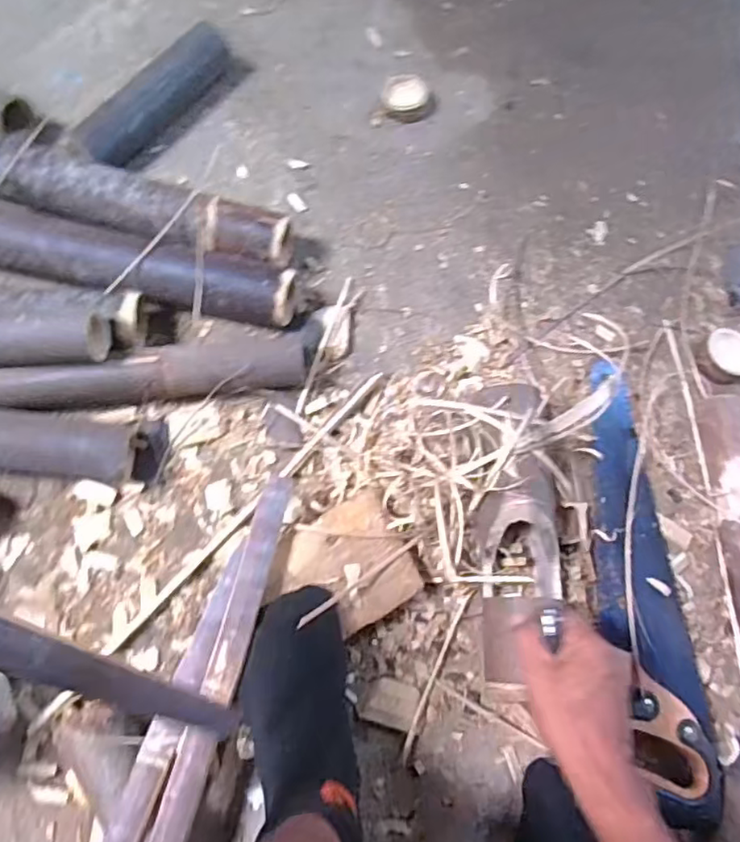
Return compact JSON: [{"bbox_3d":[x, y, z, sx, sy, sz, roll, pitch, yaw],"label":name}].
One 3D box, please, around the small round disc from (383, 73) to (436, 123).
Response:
[{"bbox_3d":[0.054,-0.440,0.816,0.069,0.020,0.076,5,72,-2],"label":"small round disc"}]

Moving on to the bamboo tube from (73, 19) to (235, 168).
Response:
[{"bbox_3d":[-0.267,-0.410,0.758,0.057,0.048,0.248,29,73,6],"label":"bamboo tube"}]

